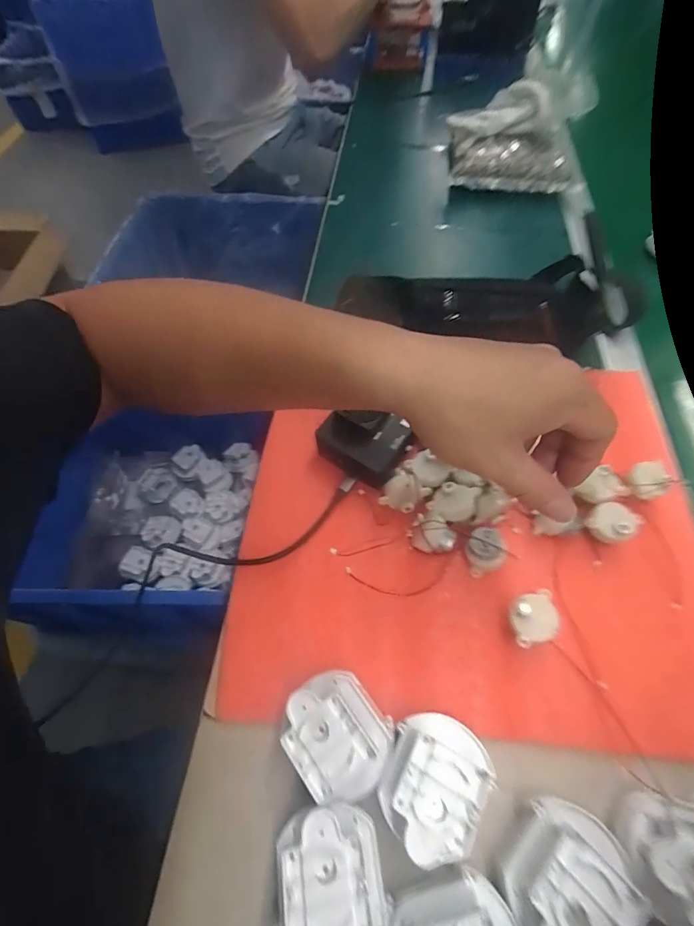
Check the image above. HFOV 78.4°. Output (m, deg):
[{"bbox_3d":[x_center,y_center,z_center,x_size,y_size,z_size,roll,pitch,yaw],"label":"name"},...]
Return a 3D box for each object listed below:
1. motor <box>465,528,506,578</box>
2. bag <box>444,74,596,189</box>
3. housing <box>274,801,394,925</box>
[{"bbox_3d":[0.107,0.069,0.332,0.027,0.024,0.029,0,59,1],"label":"motor"},{"bbox_3d":[0.242,-0.468,0.616,0.180,0.104,0.098,6,60,4],"label":"bag"},{"bbox_3d":[-0.009,0.229,0.238,0.056,0.044,0.064,-9,60,-5],"label":"housing"}]

